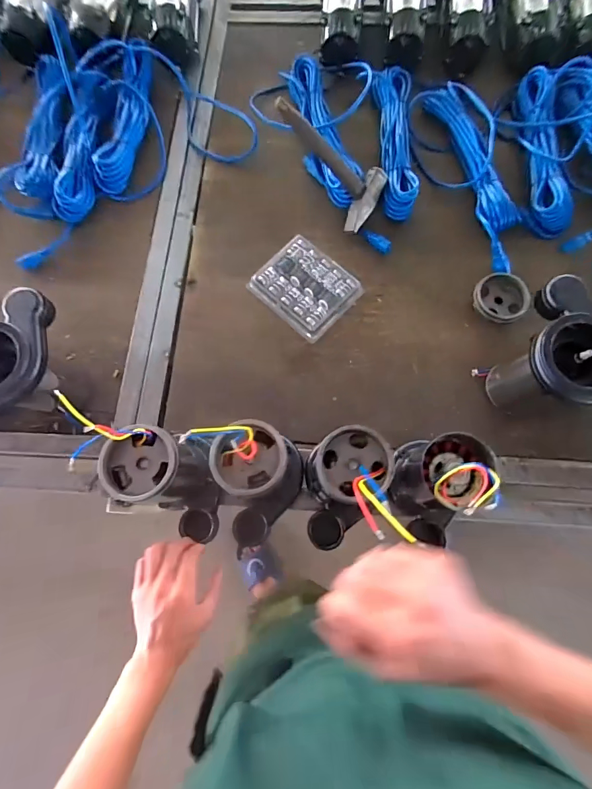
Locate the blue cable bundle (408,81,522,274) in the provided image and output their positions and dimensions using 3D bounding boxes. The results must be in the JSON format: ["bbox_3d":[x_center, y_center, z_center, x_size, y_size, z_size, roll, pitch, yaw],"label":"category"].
[{"bbox_3d":[0.336,-0.424,0.740,0.140,0.052,0.433,-16,76,-2],"label":"blue cable bundle"}]

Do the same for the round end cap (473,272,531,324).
[{"bbox_3d":[0.363,-0.169,0.680,0.090,0.035,0.091,0,76,2],"label":"round end cap"}]

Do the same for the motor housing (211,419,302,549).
[{"bbox_3d":[-0.045,0.126,0.521,0.102,0.216,0.152,-3,76,1],"label":"motor housing"}]

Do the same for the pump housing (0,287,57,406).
[{"bbox_3d":[-0.403,-0.064,0.526,0.124,0.047,0.168,-1,76,2],"label":"pump housing"}]

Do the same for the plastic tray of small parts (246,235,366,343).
[{"bbox_3d":[0.016,-0.196,0.700,0.165,0.021,0.143,42,81,11],"label":"plastic tray of small parts"}]

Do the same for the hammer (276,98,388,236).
[{"bbox_3d":[0.055,-0.413,0.678,0.240,0.043,0.119,33,76,-28],"label":"hammer"}]

